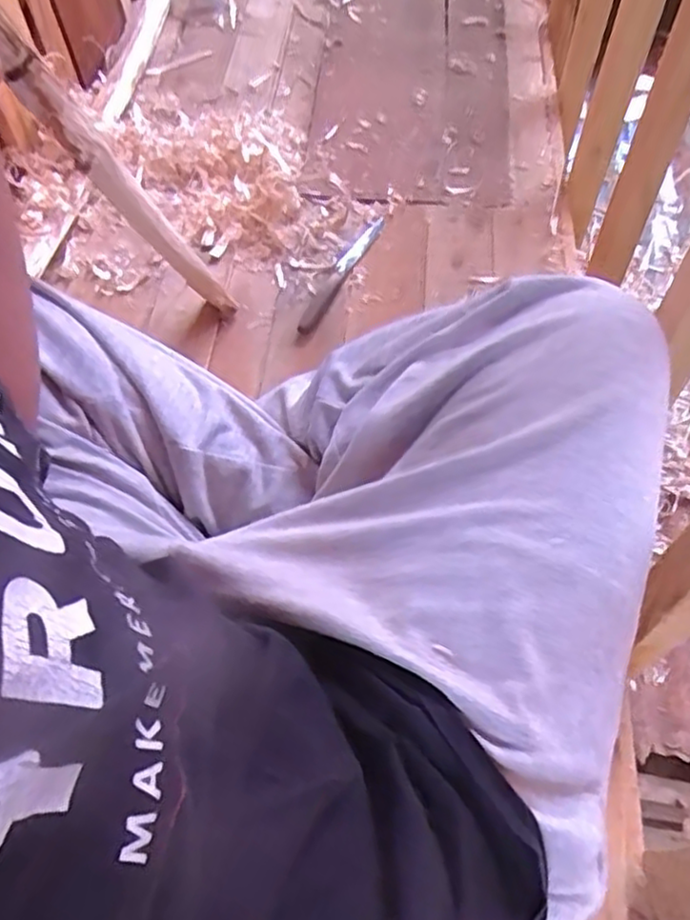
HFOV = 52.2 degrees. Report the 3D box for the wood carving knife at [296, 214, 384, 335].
[{"bbox_3d":[-0.006,-0.229,0.868,0.026,0.015,0.213,22,61,14],"label":"wood carving knife"}]

